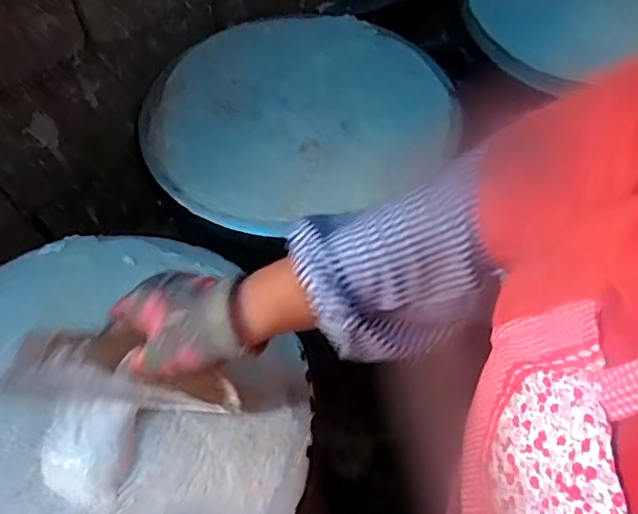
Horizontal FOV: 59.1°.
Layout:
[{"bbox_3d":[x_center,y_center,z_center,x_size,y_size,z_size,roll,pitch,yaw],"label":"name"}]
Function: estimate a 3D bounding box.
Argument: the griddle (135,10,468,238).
[{"bbox_3d":[-0.028,-0.187,0.665,0.353,0.033,0.331,-2,54,3],"label":"griddle"}]

